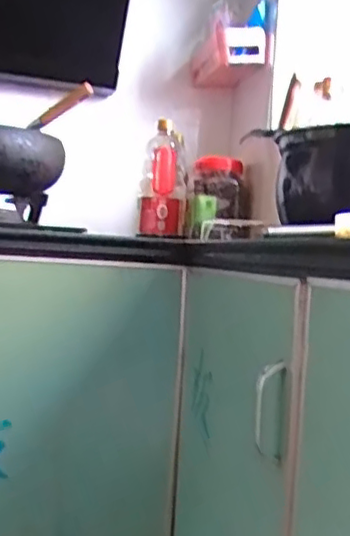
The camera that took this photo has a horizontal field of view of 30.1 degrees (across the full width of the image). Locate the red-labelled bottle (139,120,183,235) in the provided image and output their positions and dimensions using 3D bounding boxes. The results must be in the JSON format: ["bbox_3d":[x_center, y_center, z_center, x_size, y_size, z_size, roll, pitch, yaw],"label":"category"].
[{"bbox_3d":[-0.029,-0.178,1.333,0.089,0.214,0.088,-1,-2,-1],"label":"red-labelled bottle"}]

